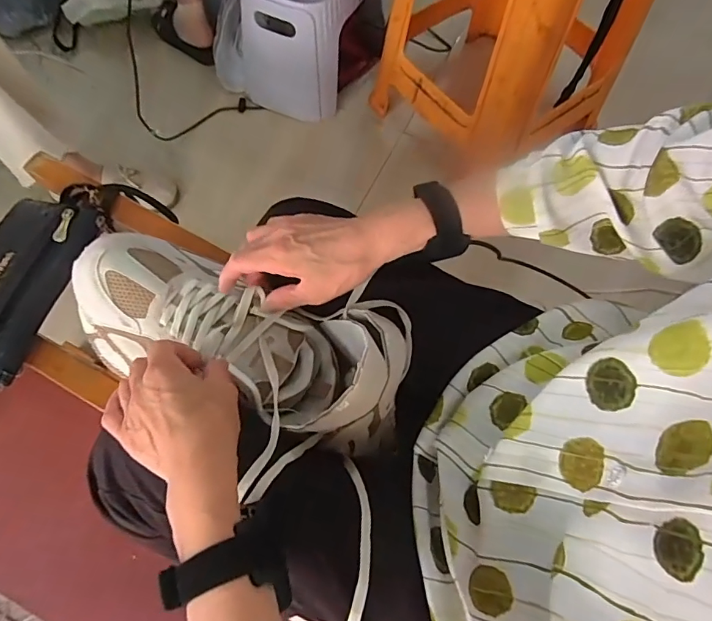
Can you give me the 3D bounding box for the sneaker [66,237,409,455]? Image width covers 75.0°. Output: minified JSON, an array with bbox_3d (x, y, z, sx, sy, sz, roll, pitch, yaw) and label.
[{"bbox_3d":[-0.106,0.018,0.423,0.301,0.111,0.124,20,72,0],"label":"sneaker"}]

